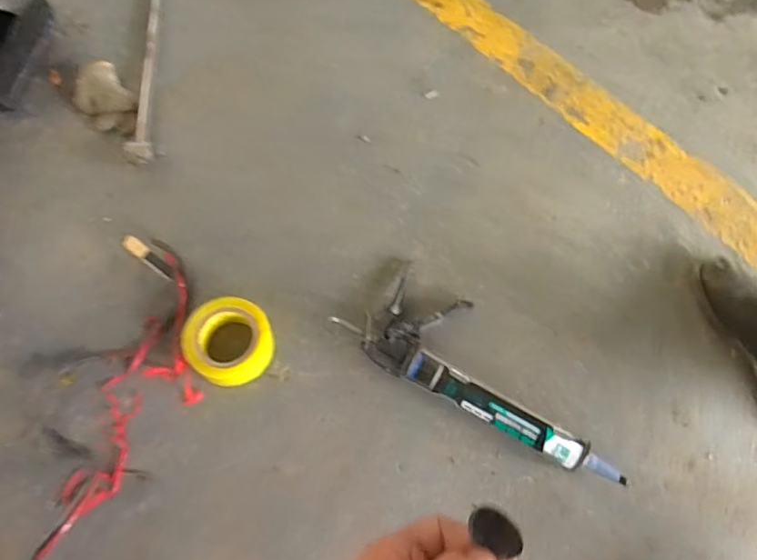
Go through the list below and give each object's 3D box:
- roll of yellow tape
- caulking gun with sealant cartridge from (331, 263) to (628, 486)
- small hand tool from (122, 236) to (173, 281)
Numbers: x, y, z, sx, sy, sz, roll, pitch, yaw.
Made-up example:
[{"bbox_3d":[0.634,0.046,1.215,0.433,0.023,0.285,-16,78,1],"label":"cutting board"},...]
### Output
[{"bbox_3d":[-0.209,0.085,0.738,0.116,0.055,0.114,1,66,-2],"label":"roll of yellow tape"},{"bbox_3d":[0.154,0.131,0.736,0.407,0.046,0.152,34,69,12],"label":"caulking gun with sealant cartridge"},{"bbox_3d":[-0.355,-0.034,0.816,0.105,0.009,0.023,37,70,13],"label":"small hand tool"}]

